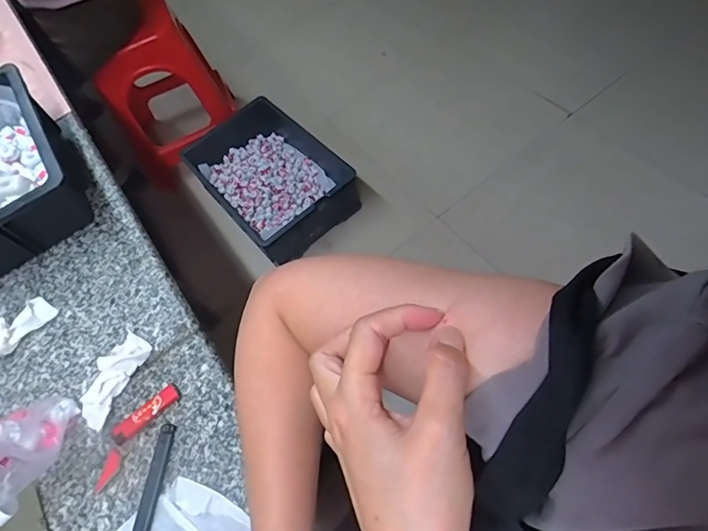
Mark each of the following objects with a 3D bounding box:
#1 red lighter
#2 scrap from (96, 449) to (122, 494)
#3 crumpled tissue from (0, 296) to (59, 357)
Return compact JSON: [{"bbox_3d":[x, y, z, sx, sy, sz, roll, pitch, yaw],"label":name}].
[{"bbox_3d":[-0.214,0.152,0.451,0.075,0.015,0.022,-39,62,-11],"label":"red lighter"},{"bbox_3d":[-0.243,0.204,0.434,0.021,0.004,0.038,12,66,27],"label":"scrap"},{"bbox_3d":[-0.414,0.075,0.535,0.049,0.023,0.087,32,72,24],"label":"crumpled tissue"}]

